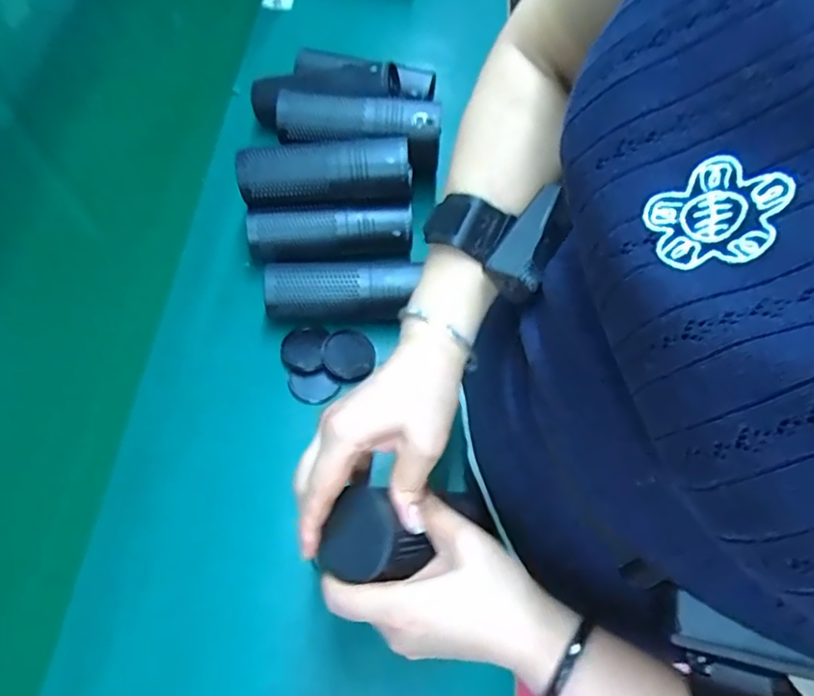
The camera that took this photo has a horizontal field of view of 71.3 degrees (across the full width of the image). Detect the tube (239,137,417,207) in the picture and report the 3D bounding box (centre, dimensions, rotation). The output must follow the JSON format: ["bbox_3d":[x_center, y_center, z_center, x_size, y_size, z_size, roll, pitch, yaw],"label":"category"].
[{"bbox_3d":[-0.081,-0.174,0.549,0.165,0.042,0.055,-4,63,-4],"label":"tube"}]

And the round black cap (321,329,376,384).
[{"bbox_3d":[-0.055,0.007,0.534,0.047,0.008,0.051,1,62,-1],"label":"round black cap"}]

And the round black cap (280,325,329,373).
[{"bbox_3d":[-0.099,0.000,0.536,0.041,0.008,0.044,1,62,-1],"label":"round black cap"}]

